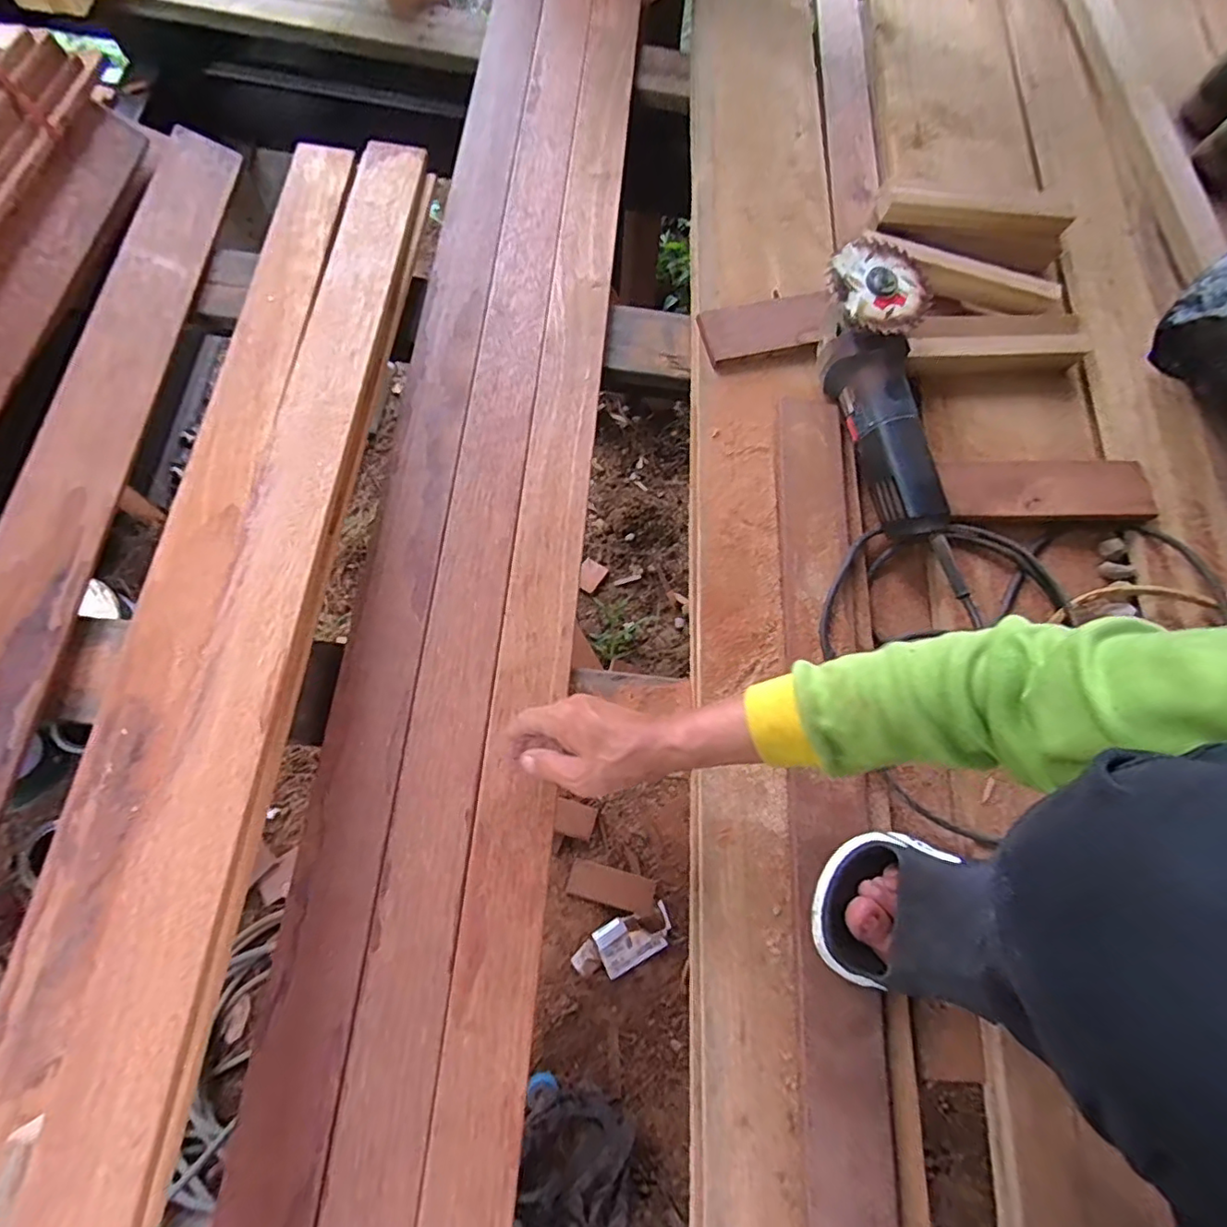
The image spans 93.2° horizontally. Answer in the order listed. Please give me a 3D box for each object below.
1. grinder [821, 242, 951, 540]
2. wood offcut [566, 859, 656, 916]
[{"bbox_3d":[0.261,-0.213,0.562,0.089,0.080,0.289,-8,87,-3],"label":"grinder"},{"bbox_3d":[-0.001,0.539,1.145,0.169,0.017,0.064,17,71,-1],"label":"wood offcut"}]

